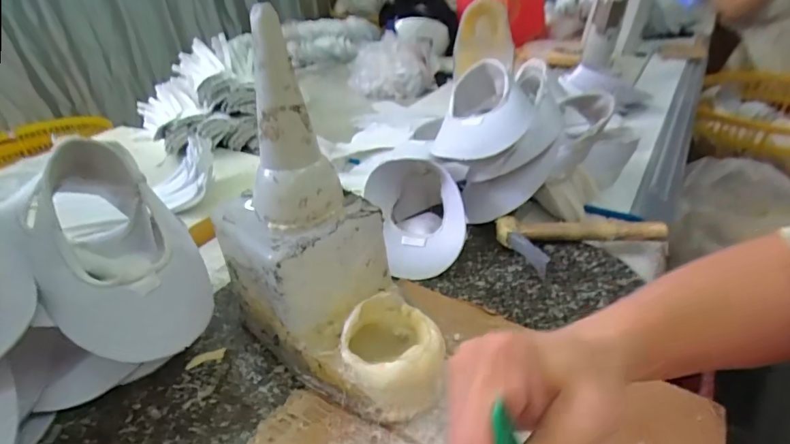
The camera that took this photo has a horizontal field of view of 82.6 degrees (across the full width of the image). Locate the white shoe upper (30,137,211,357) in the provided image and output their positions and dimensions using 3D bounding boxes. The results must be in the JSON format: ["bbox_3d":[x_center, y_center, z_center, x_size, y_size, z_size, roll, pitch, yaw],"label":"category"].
[{"bbox_3d":[-0.222,0.027,0.367,0.110,0.177,0.080,-21,2,-36],"label":"white shoe upper"}]

